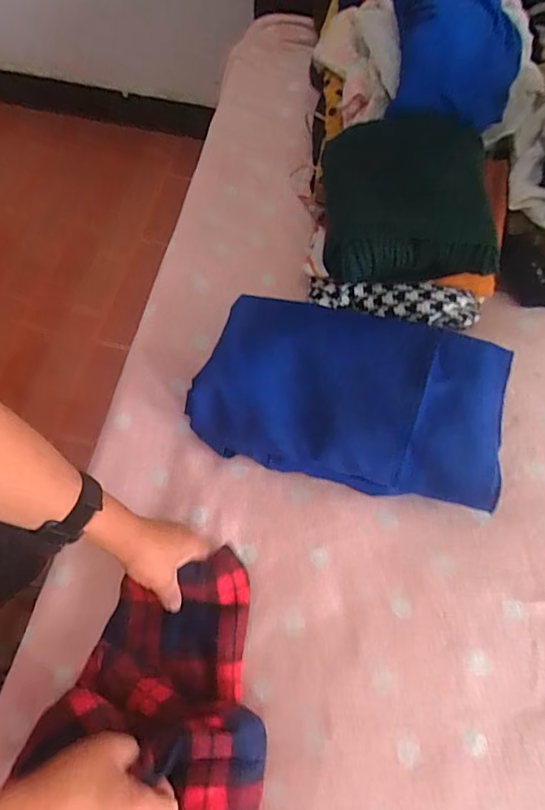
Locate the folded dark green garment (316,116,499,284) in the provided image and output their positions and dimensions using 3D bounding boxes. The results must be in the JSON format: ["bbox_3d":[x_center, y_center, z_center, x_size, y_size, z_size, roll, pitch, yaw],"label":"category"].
[{"bbox_3d":[0.160,-0.249,0.594,0.195,0.089,0.198,5,66,0],"label":"folded dark green garment"}]

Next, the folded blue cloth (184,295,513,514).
[{"bbox_3d":[0.084,-0.019,0.577,0.352,0.105,0.201,16,67,5],"label":"folded blue cloth"}]

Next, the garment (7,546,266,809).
[{"bbox_3d":[-0.116,0.331,0.430,0.213,0.088,0.377,6,65,6],"label":"garment"}]

